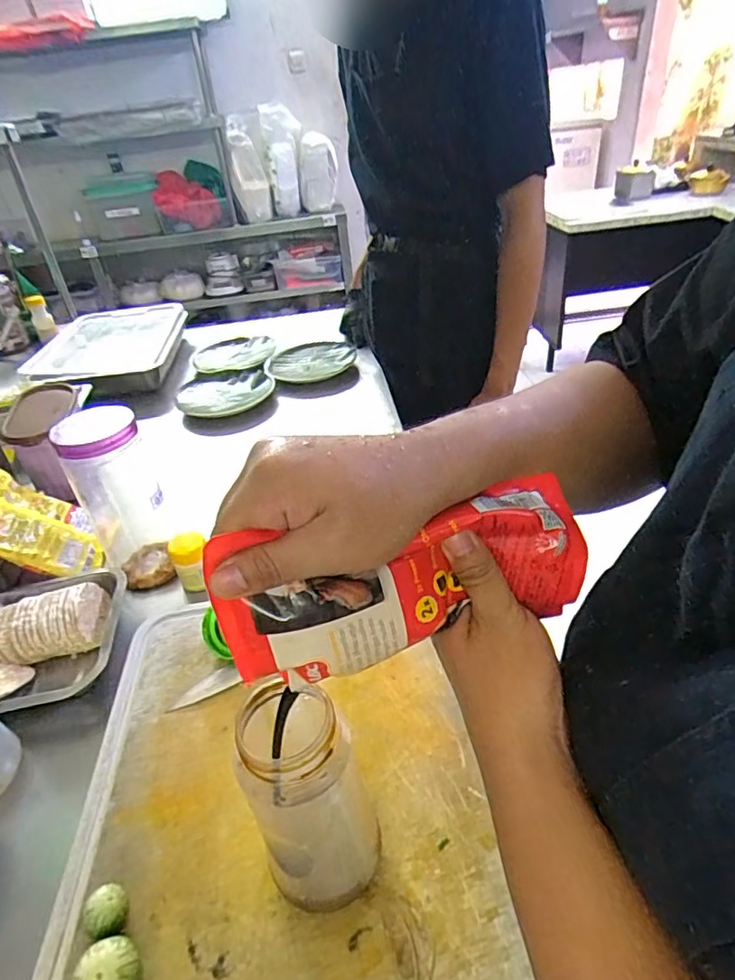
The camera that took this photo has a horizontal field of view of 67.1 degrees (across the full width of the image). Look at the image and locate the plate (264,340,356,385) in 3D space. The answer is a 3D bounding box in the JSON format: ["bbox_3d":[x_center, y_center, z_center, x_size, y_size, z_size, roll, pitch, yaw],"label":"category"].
[{"bbox_3d":[-0.124,-0.281,1.211,0.198,0.026,0.164,-17,36,-13],"label":"plate"}]

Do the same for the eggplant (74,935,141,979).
[{"bbox_3d":[-0.159,0.305,0.346,0.034,0.035,0.036,-5,35,3],"label":"eggplant"}]

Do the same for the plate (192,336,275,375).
[{"bbox_3d":[-0.302,-0.313,1.267,0.182,0.022,0.167,-5,35,3],"label":"plate"}]

